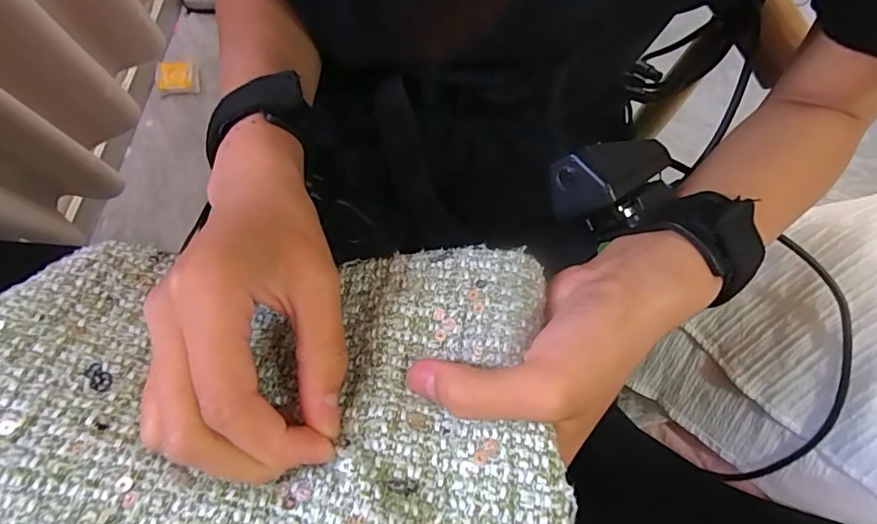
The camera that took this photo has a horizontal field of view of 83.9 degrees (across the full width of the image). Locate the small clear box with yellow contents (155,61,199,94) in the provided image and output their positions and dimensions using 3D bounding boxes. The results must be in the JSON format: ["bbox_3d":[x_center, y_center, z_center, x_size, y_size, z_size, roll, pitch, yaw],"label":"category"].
[{"bbox_3d":[-0.581,-0.409,1.084,0.093,0.027,0.074,-4,72,-3],"label":"small clear box with yellow contents"}]

